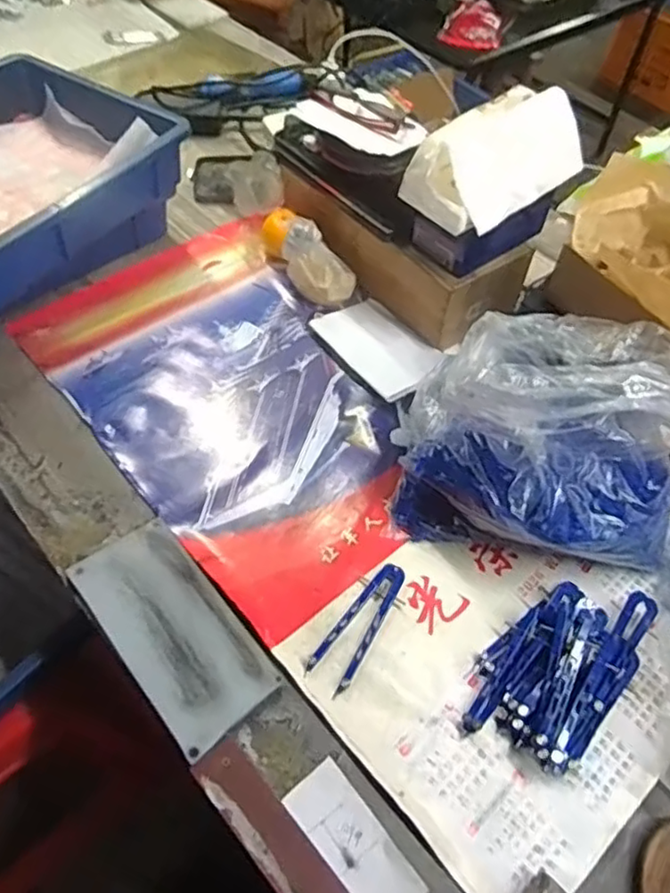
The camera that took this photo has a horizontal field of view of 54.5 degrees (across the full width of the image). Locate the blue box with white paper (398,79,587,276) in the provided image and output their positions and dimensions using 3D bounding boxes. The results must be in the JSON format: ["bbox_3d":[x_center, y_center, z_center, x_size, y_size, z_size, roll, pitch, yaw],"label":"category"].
[{"bbox_3d":[0.162,-0.271,0.680,0.162,0.143,0.098,-33,63,-24],"label":"blue box with white paper"}]

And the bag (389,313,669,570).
[{"bbox_3d":[0.190,-0.011,0.580,0.239,0.207,0.181,13,53,5],"label":"bag"}]

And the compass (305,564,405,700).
[{"bbox_3d":[0.022,0.154,0.565,0.042,0.009,0.123,31,57,18],"label":"compass"}]

